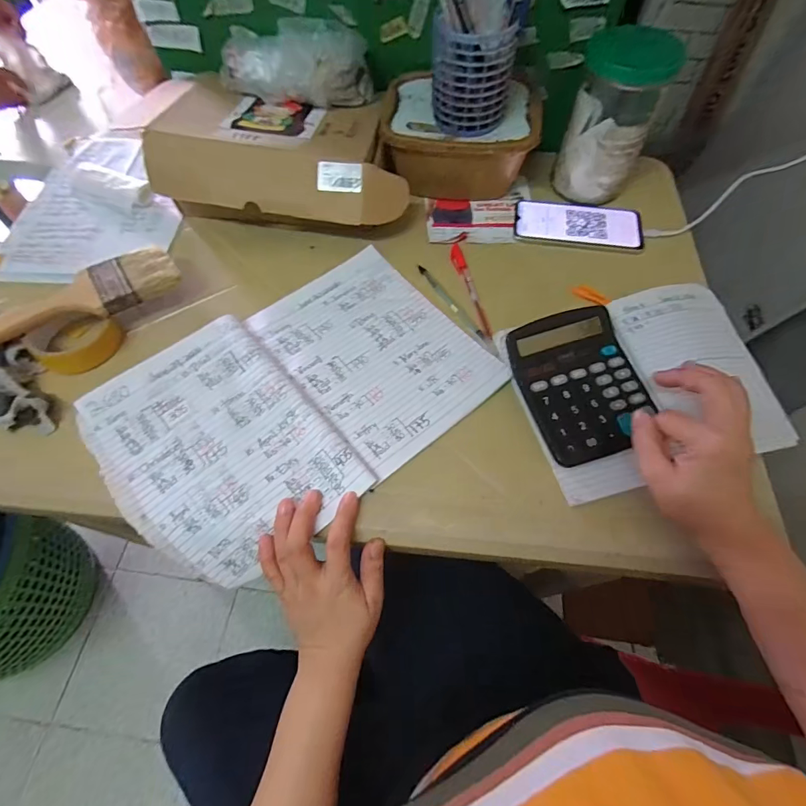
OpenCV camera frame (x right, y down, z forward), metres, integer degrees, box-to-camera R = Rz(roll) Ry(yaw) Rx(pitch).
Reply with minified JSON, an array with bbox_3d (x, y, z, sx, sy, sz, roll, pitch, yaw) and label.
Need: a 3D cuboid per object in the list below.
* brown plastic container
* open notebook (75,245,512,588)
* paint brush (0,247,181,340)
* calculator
[{"bbox_3d":[0.068,-0.349,0.574,0.191,0.096,0.160,-9,62,-5],"label":"brown plastic container"},{"bbox_3d":[-0.104,-0.008,0.446,0.366,0.040,0.242,-35,67,-18],"label":"open notebook"},{"bbox_3d":[-0.348,-0.108,0.454,0.213,0.019,0.063,-31,66,-16],"label":"paint brush"},{"bbox_3d":[0.179,-0.023,0.424,0.117,0.030,0.144,-16,63,-9],"label":"calculator"}]

